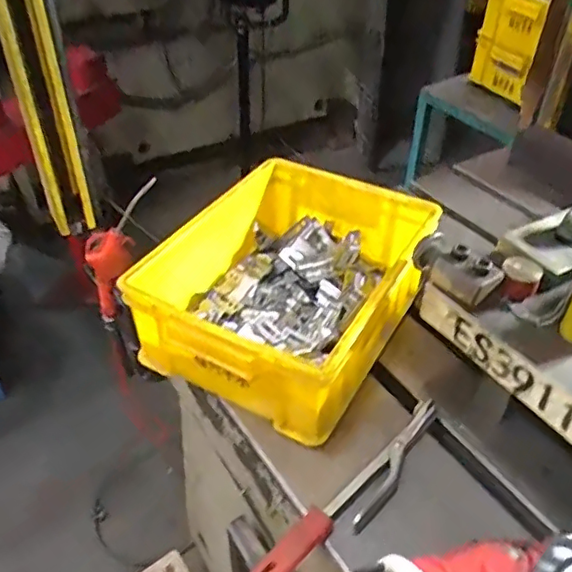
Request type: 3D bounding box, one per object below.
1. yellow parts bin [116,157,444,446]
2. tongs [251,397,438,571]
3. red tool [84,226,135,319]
[{"bbox_3d":[0.009,-0.009,0.721,0.260,0.116,0.347,23,45,23],"label":"yellow parts bin"},{"bbox_3d":[0.074,0.201,0.565,0.262,0.018,0.042,-31,50,-33],"label":"tongs"},{"bbox_3d":[-0.245,-0.023,0.834,0.069,0.141,0.036,-15,43,-18],"label":"red tool"}]

